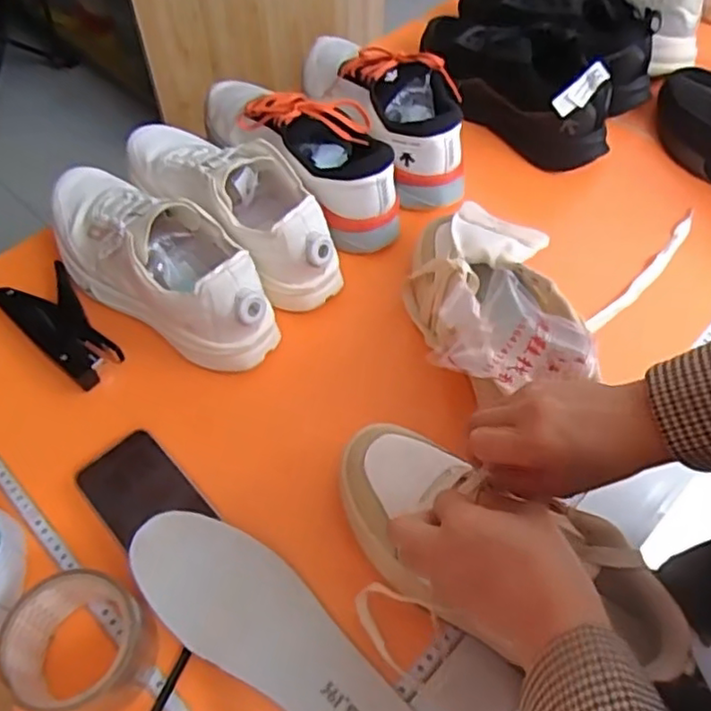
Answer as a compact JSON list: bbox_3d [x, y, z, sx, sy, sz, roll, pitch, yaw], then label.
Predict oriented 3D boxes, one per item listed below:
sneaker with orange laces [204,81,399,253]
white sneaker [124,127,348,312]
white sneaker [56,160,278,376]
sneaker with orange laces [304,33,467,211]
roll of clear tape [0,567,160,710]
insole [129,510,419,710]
[{"bbox_3d":[-0.059,-0.233,0.714,0.281,0.094,0.103,39,64,22],"label":"sneaker with orange laces"},{"bbox_3d":[-0.126,-0.163,0.667,0.275,0.095,0.098,36,62,21],"label":"white sneaker"},{"bbox_3d":[-0.192,-0.096,0.625,0.277,0.100,0.100,33,62,20],"label":"white sneaker"},{"bbox_3d":[0.031,-0.293,0.752,0.111,0.098,0.276,-24,60,-16],"label":"sneaker with orange laces"},{"bbox_3d":[-0.190,0.201,0.457,0.089,0.056,0.087,0,56,-1],"label":"roll of clear tape"},{"bbox_3d":[-0.052,0.205,0.474,0.253,0.016,0.083,33,61,12],"label":"insole"}]

